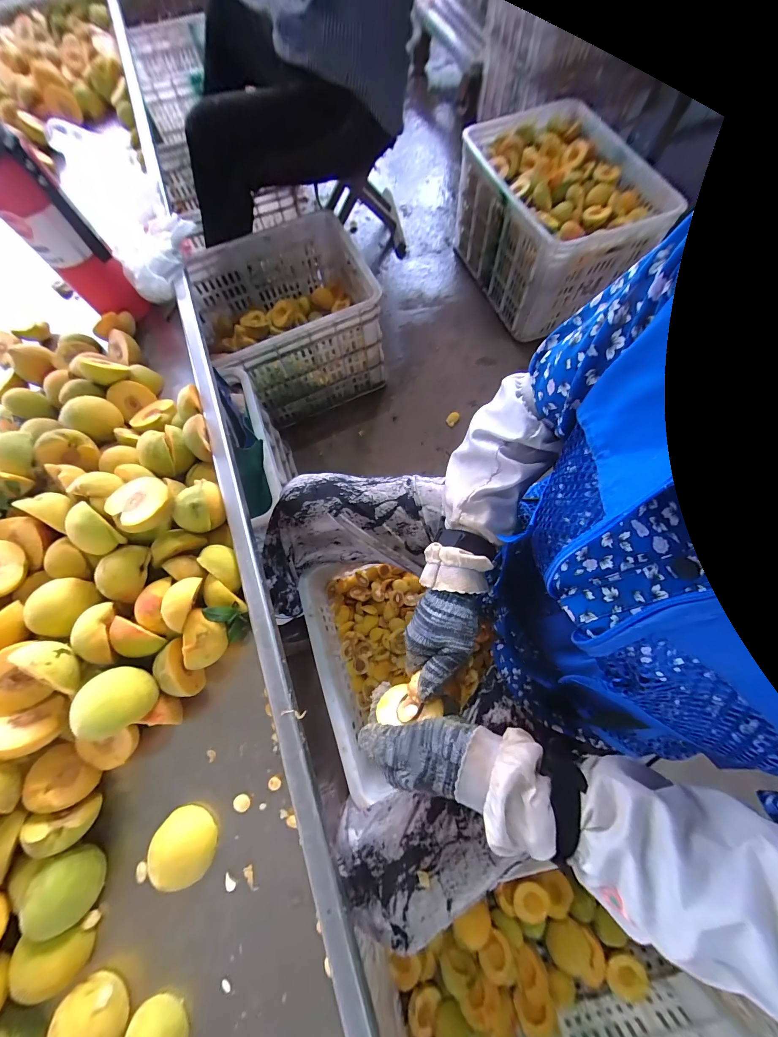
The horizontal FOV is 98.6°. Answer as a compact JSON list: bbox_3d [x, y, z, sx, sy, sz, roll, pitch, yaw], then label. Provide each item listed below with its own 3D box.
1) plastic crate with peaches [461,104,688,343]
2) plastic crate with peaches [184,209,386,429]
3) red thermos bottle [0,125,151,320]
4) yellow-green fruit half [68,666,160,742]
[{"bbox_3d":[0.453,-0.890,0.988,0.356,0.266,0.613,-14,72,-2],"label":"plastic crate with peaches"},{"bbox_3d":[-0.266,-0.529,0.891,0.421,0.272,0.392,-24,73,-6],"label":"plastic crate with peaches"},{"bbox_3d":[-0.449,-0.393,0.434,0.067,0.253,0.070,39,77,13],"label":"red thermos bottle"},{"bbox_3d":[-0.253,0.171,0.320,0.051,0.054,0.055,-1,72,2],"label":"yellow-green fruit half"}]

